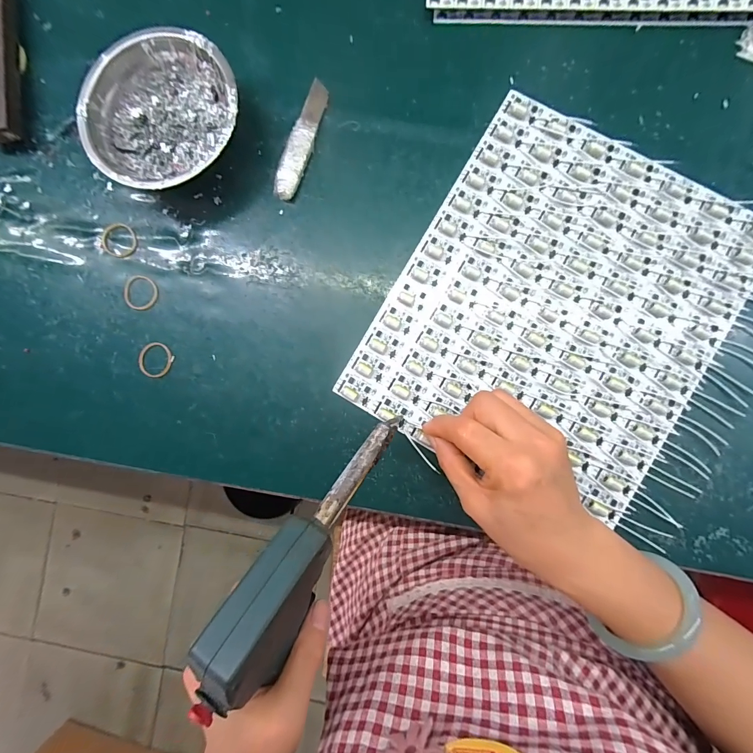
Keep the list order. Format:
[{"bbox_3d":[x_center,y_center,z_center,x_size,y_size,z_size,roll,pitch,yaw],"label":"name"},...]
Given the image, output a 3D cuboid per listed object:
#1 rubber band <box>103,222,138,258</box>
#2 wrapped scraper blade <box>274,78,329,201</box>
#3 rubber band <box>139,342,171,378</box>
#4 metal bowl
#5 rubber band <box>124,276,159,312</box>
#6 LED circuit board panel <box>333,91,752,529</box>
[{"bbox_3d":[-0.227,-0.121,0.321,0.035,0.004,0.029,31,89,5],"label":"rubber band"},{"bbox_3d":[-0.063,-0.201,0.309,0.021,0.007,0.104,19,88,4],"label":"wrapped scraper blade"},{"bbox_3d":[-0.190,-0.014,0.311,0.028,0.004,0.031,7,87,4],"label":"rubber band"},{"bbox_3d":[-0.173,-0.213,0.304,0.124,0.041,0.123,0,87,4],"label":"metal bowl"},{"bbox_3d":[-0.206,-0.073,0.315,0.031,0.004,0.029,19,88,4],"label":"rubber band"},{"bbox_3d":[0.145,-0.053,0.289,0.243,0.008,0.282,31,89,5],"label":"LED circuit board panel"}]

